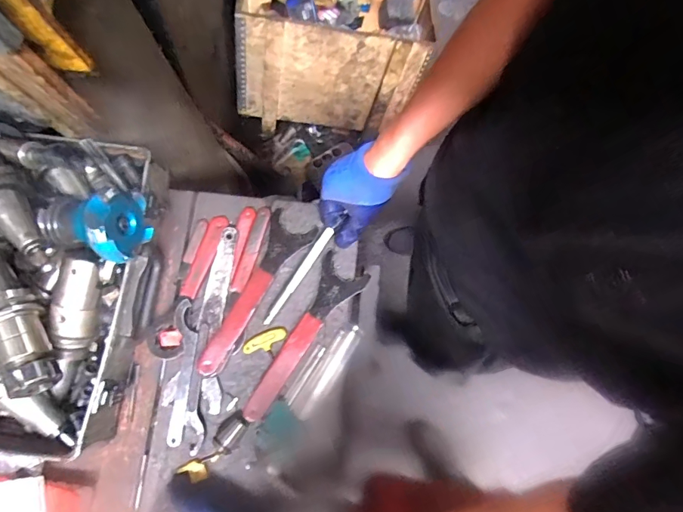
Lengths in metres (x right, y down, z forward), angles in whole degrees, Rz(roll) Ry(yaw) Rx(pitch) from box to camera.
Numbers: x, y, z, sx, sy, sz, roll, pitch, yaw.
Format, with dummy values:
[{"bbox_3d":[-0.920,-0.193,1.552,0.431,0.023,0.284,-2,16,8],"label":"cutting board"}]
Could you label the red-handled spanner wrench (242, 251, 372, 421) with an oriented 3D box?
[{"bbox_3d":[-0.054,0.109,0.576,0.064,0.015,0.235,33,80,6],"label":"red-handled spanner wrench"}]

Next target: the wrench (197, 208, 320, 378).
[{"bbox_3d":[-0.115,0.051,0.586,0.070,0.019,0.239,25,79,4],"label":"wrench"}]

